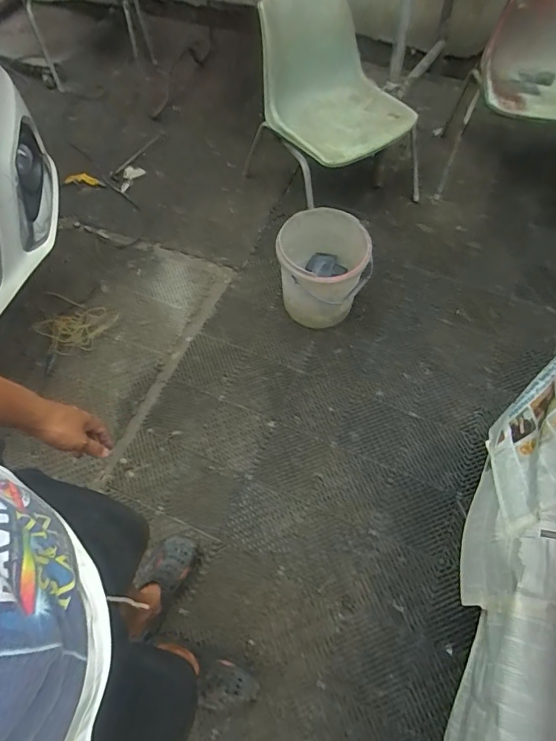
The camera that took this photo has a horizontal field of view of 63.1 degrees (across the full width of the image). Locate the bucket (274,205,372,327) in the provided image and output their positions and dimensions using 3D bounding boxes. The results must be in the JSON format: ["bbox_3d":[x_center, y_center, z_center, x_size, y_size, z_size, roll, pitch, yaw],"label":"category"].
[{"bbox_3d":[0.151,-0.331,1.564,0.304,0.318,0.311,-1,62,2],"label":"bucket"}]

